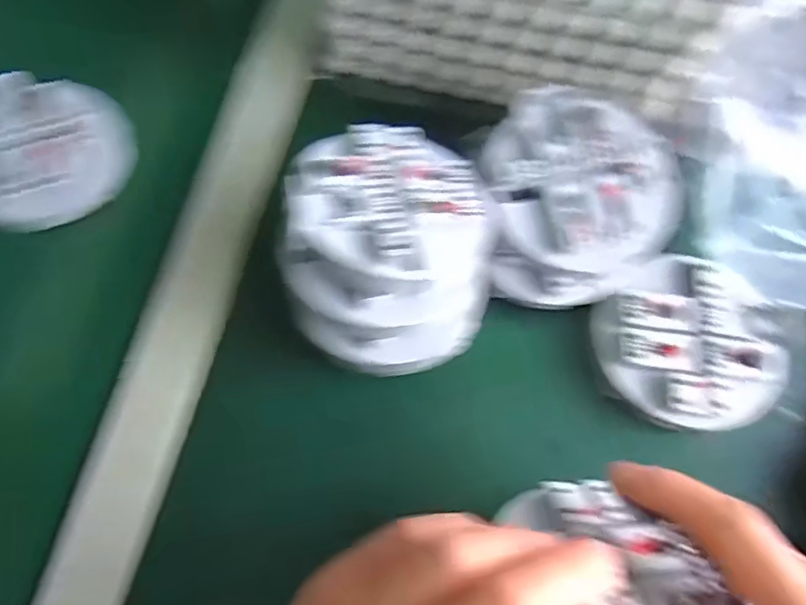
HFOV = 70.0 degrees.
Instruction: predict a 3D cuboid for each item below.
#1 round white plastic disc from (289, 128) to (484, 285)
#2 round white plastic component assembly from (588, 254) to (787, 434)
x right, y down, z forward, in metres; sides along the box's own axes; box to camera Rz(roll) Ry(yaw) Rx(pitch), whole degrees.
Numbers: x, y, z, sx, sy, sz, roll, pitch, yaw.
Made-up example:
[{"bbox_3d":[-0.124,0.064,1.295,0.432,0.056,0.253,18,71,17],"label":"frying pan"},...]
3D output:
[{"bbox_3d":[-0.007,-0.055,0.298,0.102,0.014,0.096,8,56,-12],"label":"round white plastic disc"},{"bbox_3d":[0.166,0.023,0.331,0.098,0.013,0.099,0,76,1],"label":"round white plastic component assembly"}]

